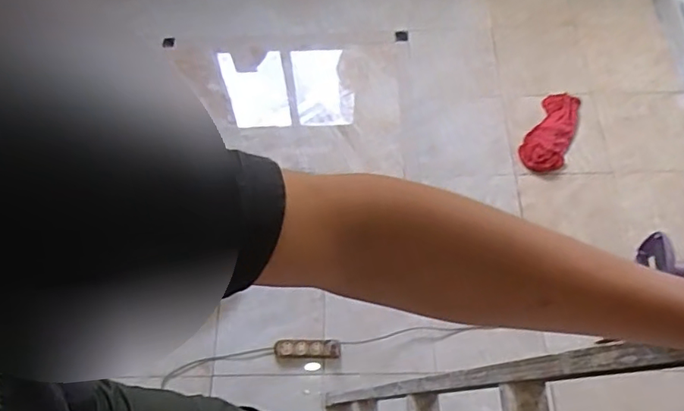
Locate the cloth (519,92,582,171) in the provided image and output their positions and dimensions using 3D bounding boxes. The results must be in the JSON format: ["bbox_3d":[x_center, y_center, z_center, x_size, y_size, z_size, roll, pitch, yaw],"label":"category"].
[{"bbox_3d":[0.653,-0.228,1.679,0.126,0.031,0.297,27,69,14],"label":"cloth"}]

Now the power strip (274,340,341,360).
[{"bbox_3d":[-0.091,0.378,1.416,0.173,0.026,0.046,1,65,2],"label":"power strip"}]

